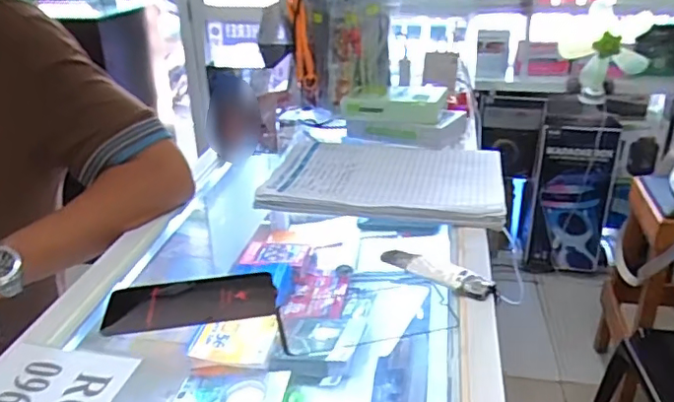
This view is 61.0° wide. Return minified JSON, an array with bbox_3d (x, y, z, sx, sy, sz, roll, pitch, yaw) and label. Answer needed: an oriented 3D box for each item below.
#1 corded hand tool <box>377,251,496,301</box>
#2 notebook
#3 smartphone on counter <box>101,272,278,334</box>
[{"bbox_3d":[0.094,0.069,0.562,0.120,0.018,0.031,16,31,30],"label":"corded hand tool"},{"bbox_3d":[0.065,-0.033,0.751,0.290,0.022,0.204,5,27,11],"label":"notebook"},{"bbox_3d":[-0.137,0.092,0.541,0.155,0.008,0.072,-6,27,-10],"label":"smartphone on counter"}]

